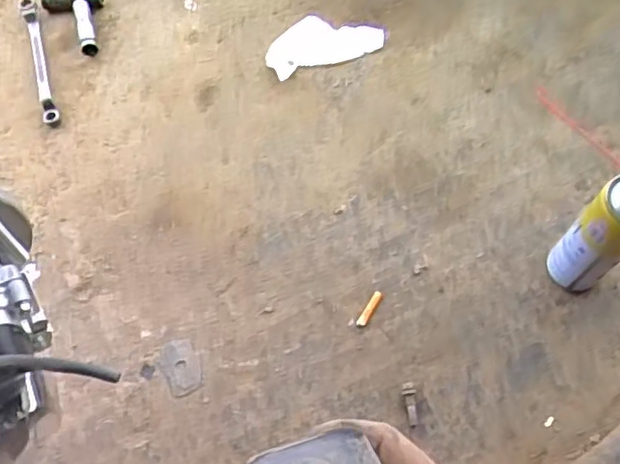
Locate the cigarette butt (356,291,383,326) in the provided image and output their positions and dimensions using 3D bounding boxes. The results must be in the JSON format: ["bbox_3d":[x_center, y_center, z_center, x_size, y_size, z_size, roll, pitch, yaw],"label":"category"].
[{"bbox_3d":[0.059,0.076,0.631,0.009,0.005,0.039,31,69,16],"label":"cigarette butt"}]

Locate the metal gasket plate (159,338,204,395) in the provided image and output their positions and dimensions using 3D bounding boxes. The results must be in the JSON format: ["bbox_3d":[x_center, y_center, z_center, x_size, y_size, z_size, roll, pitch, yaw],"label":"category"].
[{"bbox_3d":[-0.125,0.129,0.616,0.034,0.004,0.053,-25,66,-10],"label":"metal gasket plate"}]

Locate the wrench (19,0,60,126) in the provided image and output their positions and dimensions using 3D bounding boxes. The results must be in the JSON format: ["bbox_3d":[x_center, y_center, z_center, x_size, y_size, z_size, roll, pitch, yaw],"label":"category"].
[{"bbox_3d":[-0.333,-0.213,0.784,0.021,0.012,0.199,-18,65,-7],"label":"wrench"}]

